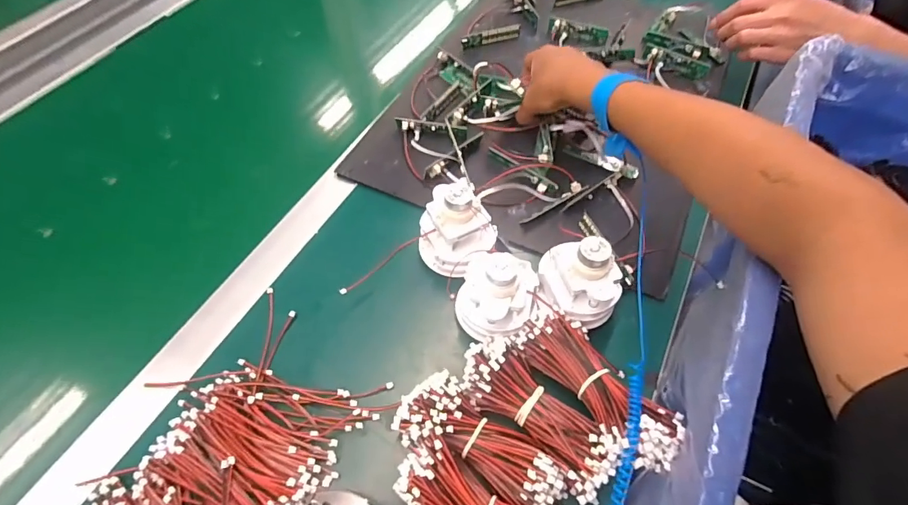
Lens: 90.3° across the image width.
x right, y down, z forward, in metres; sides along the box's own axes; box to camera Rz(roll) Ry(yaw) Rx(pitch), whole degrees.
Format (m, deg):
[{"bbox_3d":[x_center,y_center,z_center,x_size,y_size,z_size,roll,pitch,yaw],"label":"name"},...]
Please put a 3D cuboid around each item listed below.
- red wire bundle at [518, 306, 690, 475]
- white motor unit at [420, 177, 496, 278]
[{"bbox_3d":[0.105,0.101,0.338,0.060,0.033,0.135,-30,48,-18],"label":"red wire bundle"},{"bbox_3d":[-0.001,-0.019,0.405,0.065,0.080,0.059,37,64,20],"label":"white motor unit"}]

